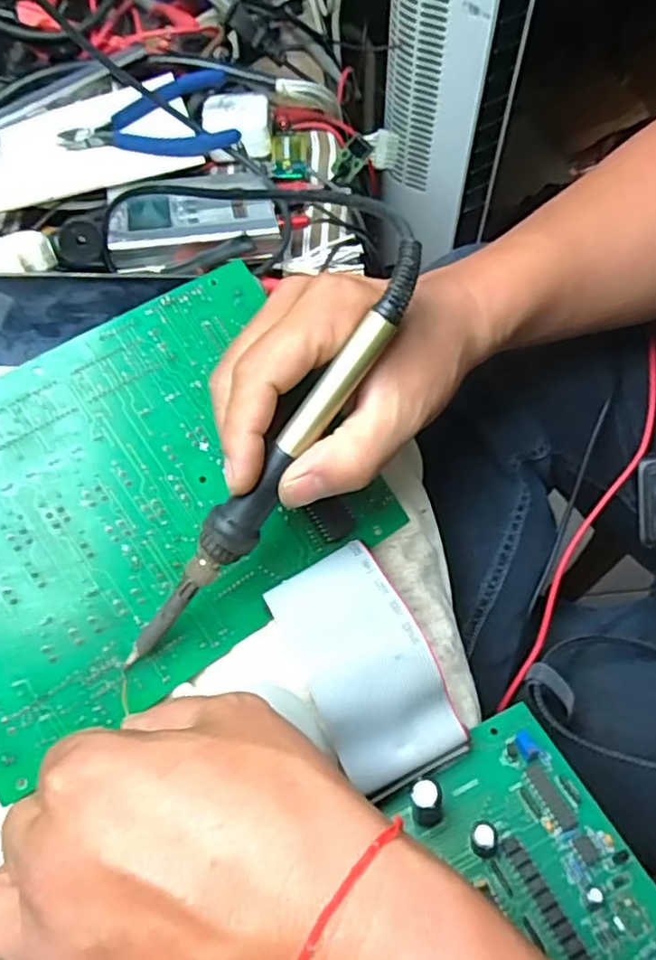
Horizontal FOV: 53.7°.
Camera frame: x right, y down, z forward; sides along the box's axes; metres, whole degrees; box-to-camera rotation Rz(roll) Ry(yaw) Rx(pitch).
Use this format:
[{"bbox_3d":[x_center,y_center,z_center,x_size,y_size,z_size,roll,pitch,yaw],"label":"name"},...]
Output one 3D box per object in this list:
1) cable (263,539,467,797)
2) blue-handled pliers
[{"bbox_3d":[0.014,0.076,0.274,0.051,0.039,0.093,-24,63,-13],"label":"cable"},{"bbox_3d":[-0.121,-0.239,0.437,0.114,0.021,0.084,-11,60,-5],"label":"blue-handled pliers"}]

